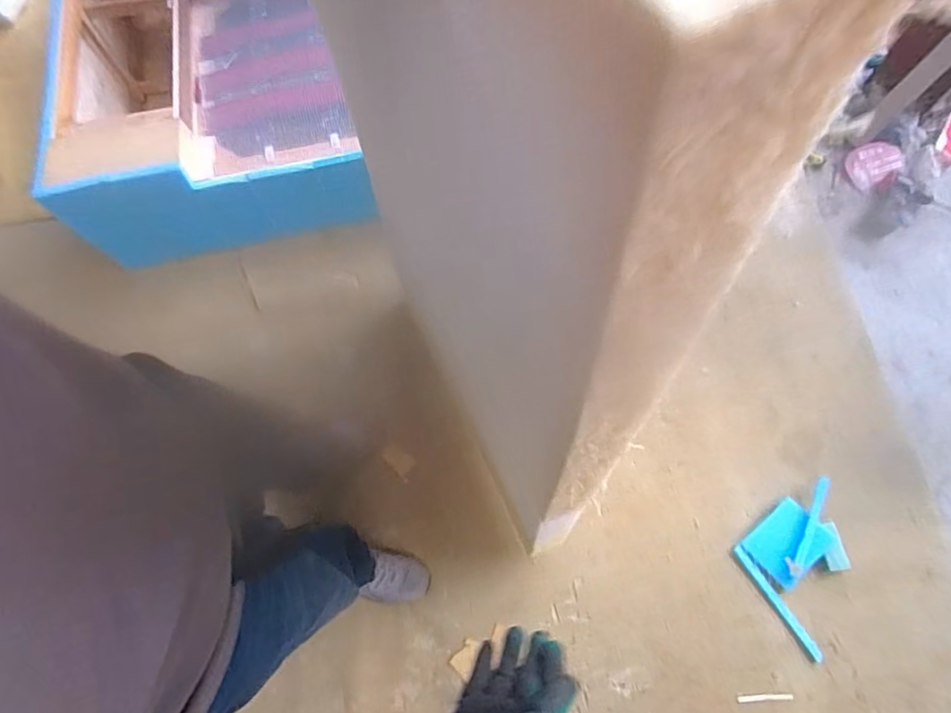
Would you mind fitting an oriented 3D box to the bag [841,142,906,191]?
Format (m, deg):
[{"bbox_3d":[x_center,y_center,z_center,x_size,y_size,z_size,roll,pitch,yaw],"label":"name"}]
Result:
[{"bbox_3d":[1.114,-0.540,1.564,0.144,0.026,0.114,-27,82,10],"label":"bag"}]

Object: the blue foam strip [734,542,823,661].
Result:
[{"bbox_3d":[0.671,0.545,1.238,0.025,0.008,0.271,-32,74,-7],"label":"blue foam strip"}]

